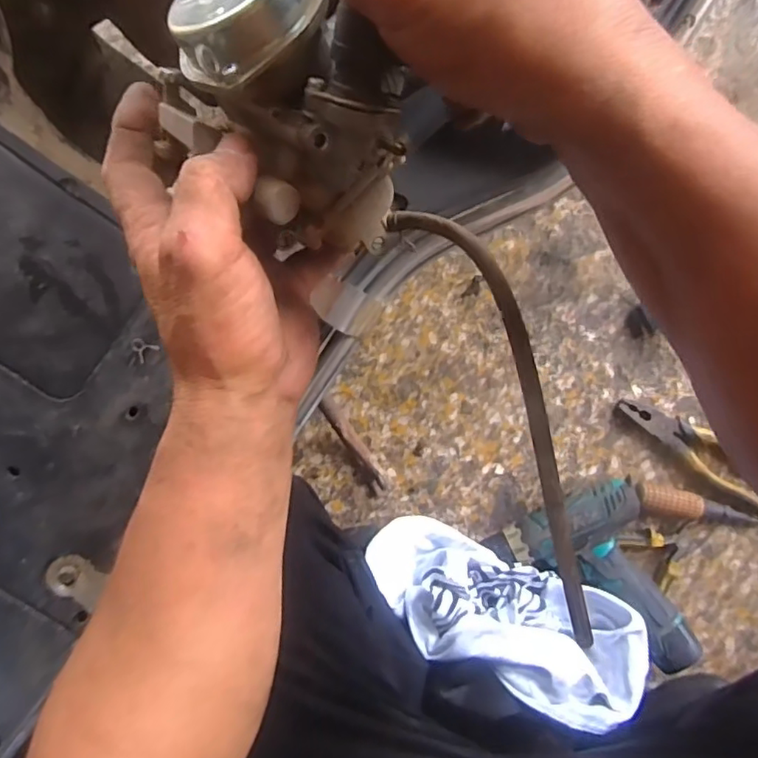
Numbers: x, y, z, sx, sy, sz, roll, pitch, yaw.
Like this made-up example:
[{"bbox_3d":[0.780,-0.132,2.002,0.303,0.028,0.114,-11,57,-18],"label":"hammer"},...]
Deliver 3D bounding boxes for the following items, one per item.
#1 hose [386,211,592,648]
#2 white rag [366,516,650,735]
[{"bbox_3d":[0.063,0.015,0.262,0.032,0.039,0.222,-24,87,3],"label":"hose"},{"bbox_3d":[0.121,0.238,0.592,0.300,0.098,0.113,23,90,20],"label":"white rag"}]

